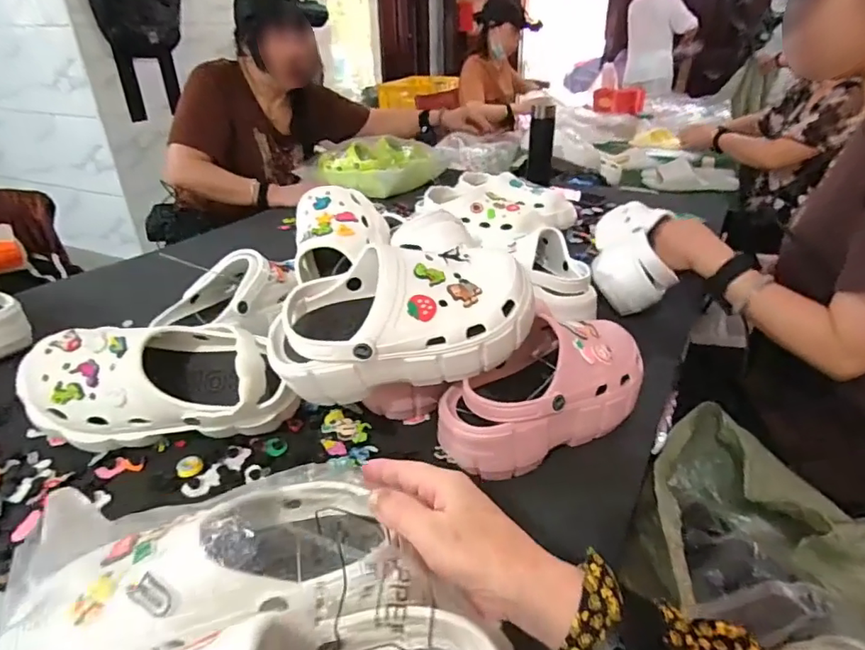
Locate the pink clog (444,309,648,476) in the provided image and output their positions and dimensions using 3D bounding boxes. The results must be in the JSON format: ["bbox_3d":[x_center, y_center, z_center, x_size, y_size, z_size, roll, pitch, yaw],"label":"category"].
[{"bbox_3d":[0.117,0.061,0.538,0.248,0.098,0.113,-21,35,-31],"label":"pink clog"}]

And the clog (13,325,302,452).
[{"bbox_3d":[-0.274,0.060,0.531,0.266,0.109,0.097,1,30,4],"label":"clog"}]

